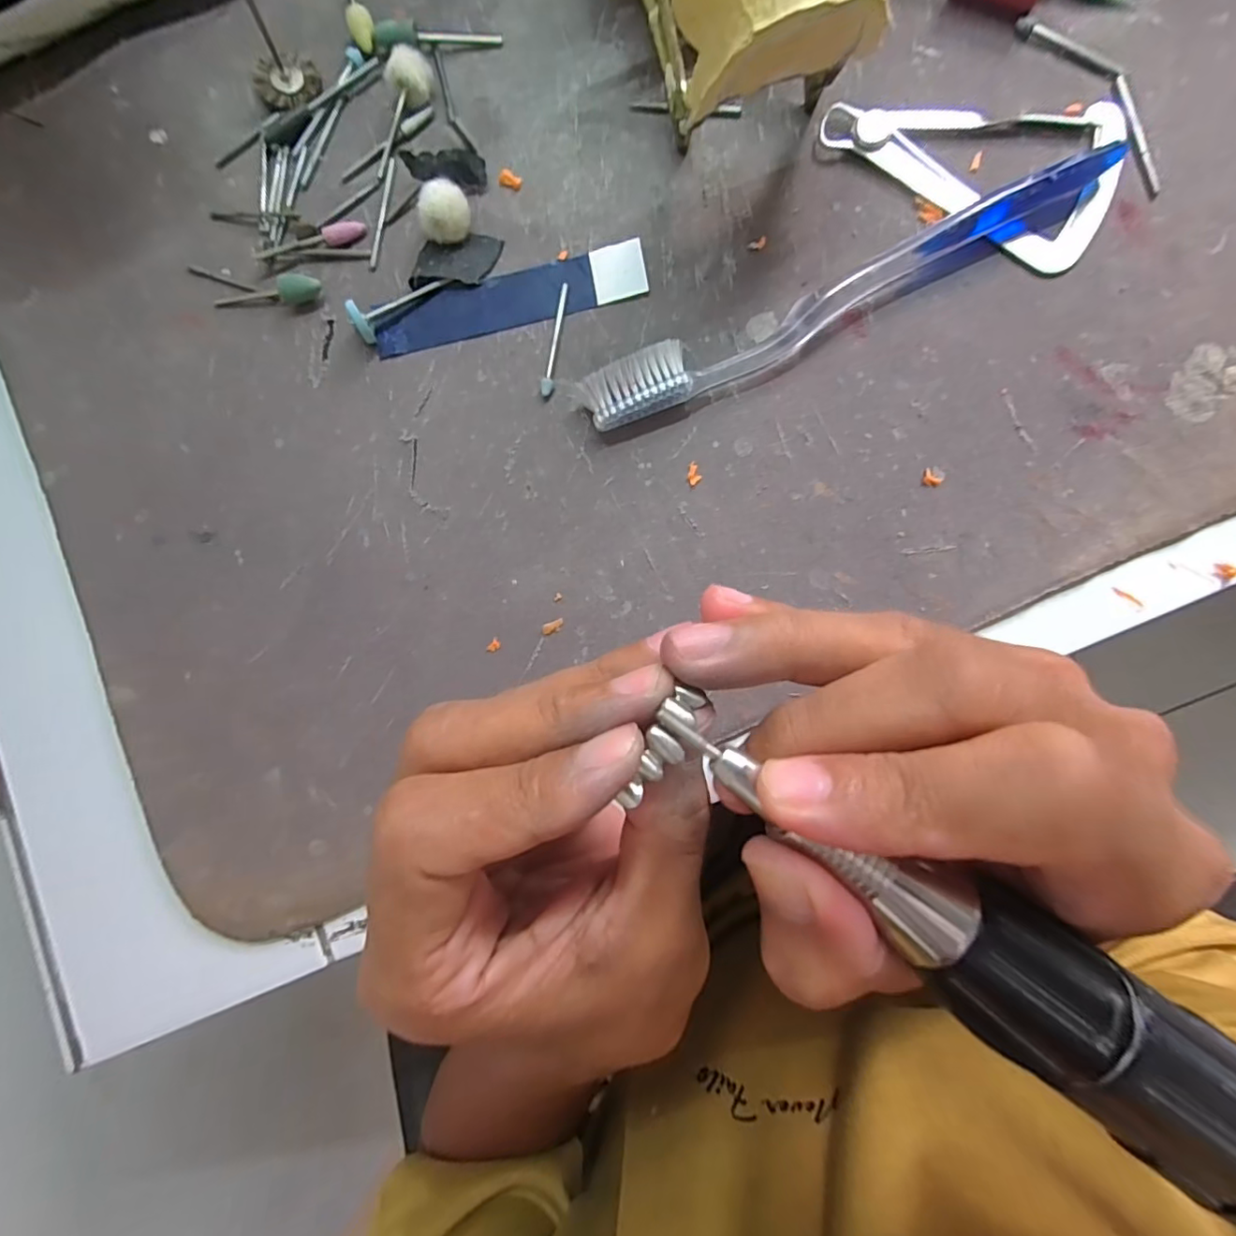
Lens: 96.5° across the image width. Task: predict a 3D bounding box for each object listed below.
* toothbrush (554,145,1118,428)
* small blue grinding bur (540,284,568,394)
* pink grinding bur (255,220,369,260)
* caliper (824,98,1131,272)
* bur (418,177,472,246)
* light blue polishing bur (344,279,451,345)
[{"bbox_3d":[0.074,-0.107,0.187,0.186,0.013,0.019,-22,84,4],"label":"toothbrush"},{"bbox_3d":[-0.023,-0.101,0.201,0.004,0.004,0.042,8,86,6],"label":"small blue grinding bur"},{"bbox_3d":[-0.118,-0.145,0.213,0.043,0.005,0.008,-14,84,5],"label":"pink grinding bur"},{"bbox_3d":[0.120,-0.149,0.191,0.097,0.004,0.058,4,86,6],"label":"caliper"},{"bbox_3d":[-0.063,-0.148,0.201,0.018,0.015,0.015,-22,84,4],"label":"bur"},{"bbox_3d":[-0.082,-0.118,0.203,0.037,0.013,0.010,-39,83,2],"label":"light blue polishing bur"}]

